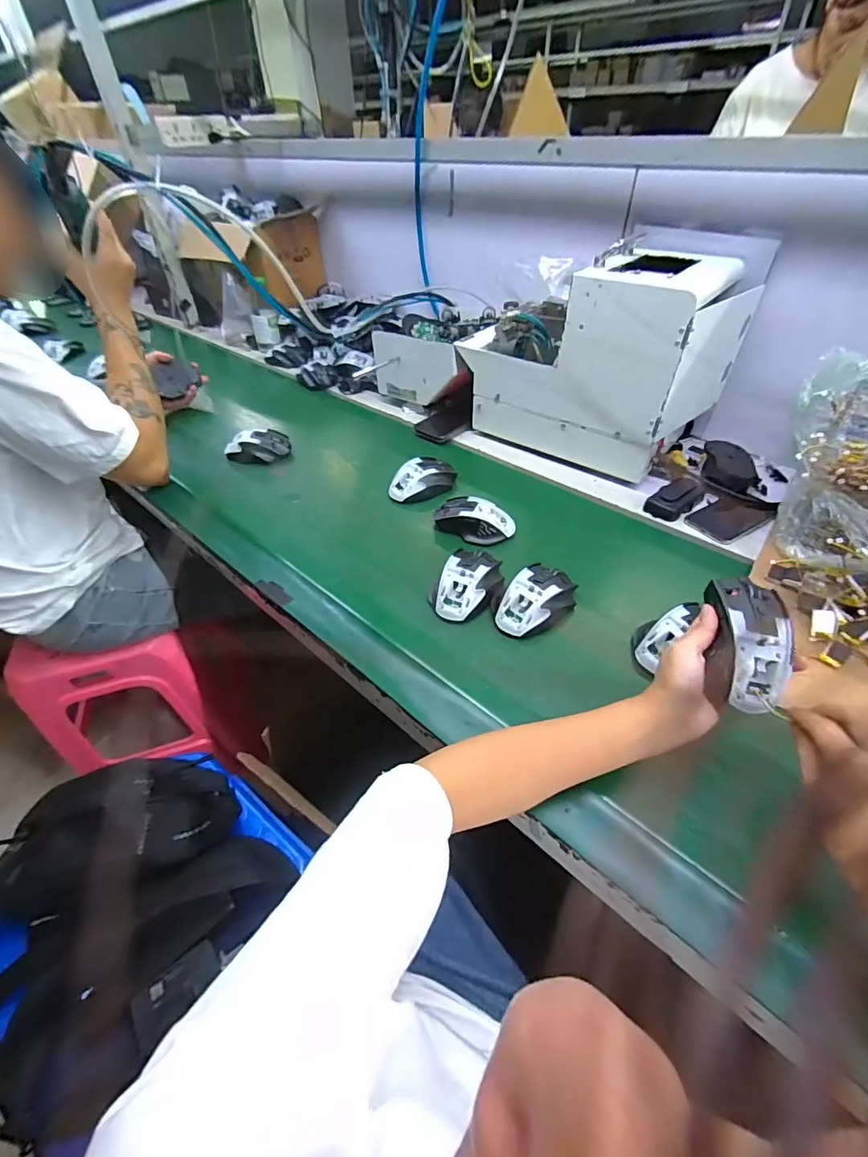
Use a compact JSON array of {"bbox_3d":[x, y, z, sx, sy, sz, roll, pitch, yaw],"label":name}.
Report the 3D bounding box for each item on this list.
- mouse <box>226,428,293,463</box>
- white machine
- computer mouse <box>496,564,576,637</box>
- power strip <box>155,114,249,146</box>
[{"bbox_3d":[-0.316,-0.242,0.846,0.105,0.039,0.066,10,46,12],"label":"mouse"},{"bbox_3d":[0.260,-0.366,0.762,0.369,0.257,0.213,30,53,28],"label":"white machine"},{"bbox_3d":[0.122,0.024,0.552,0.064,0.034,0.104,32,54,30],"label":"computer mouse"},{"bbox_3d":[-0.601,-1.175,1.224,0.033,0.053,0.241,33,55,30],"label":"power strip"}]

